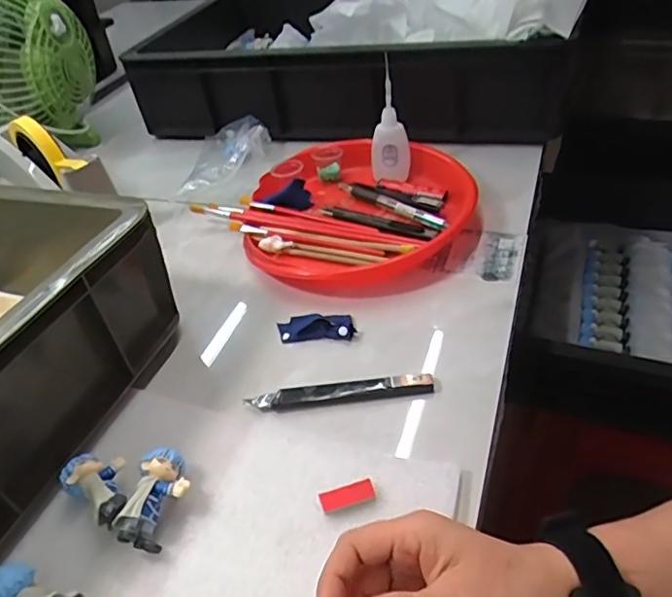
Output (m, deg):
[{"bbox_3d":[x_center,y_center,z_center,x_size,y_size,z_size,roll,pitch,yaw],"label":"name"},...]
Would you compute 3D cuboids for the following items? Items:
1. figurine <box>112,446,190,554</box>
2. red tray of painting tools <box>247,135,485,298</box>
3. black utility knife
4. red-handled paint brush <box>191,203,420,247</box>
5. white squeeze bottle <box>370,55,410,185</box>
[{"bbox_3d":[-0.113,0.128,0.348,0.033,0.028,0.059,-2,41,7],"label":"figurine"},{"bbox_3d":[0.025,-0.101,0.570,0.242,0.038,0.235,13,45,23],"label":"red tray of painting tools"},{"bbox_3d":[0.003,0.071,0.408,0.138,0.010,0.018,-6,41,3],"label":"black utility knife"},{"bbox_3d":[-0.042,-0.075,0.567,0.255,0.010,0.014,10,44,21],"label":"red-handled paint brush"},{"bbox_3d":[0.060,-0.191,0.608,0.045,0.104,0.041,-4,41,5],"label":"white squeeze bottle"}]

